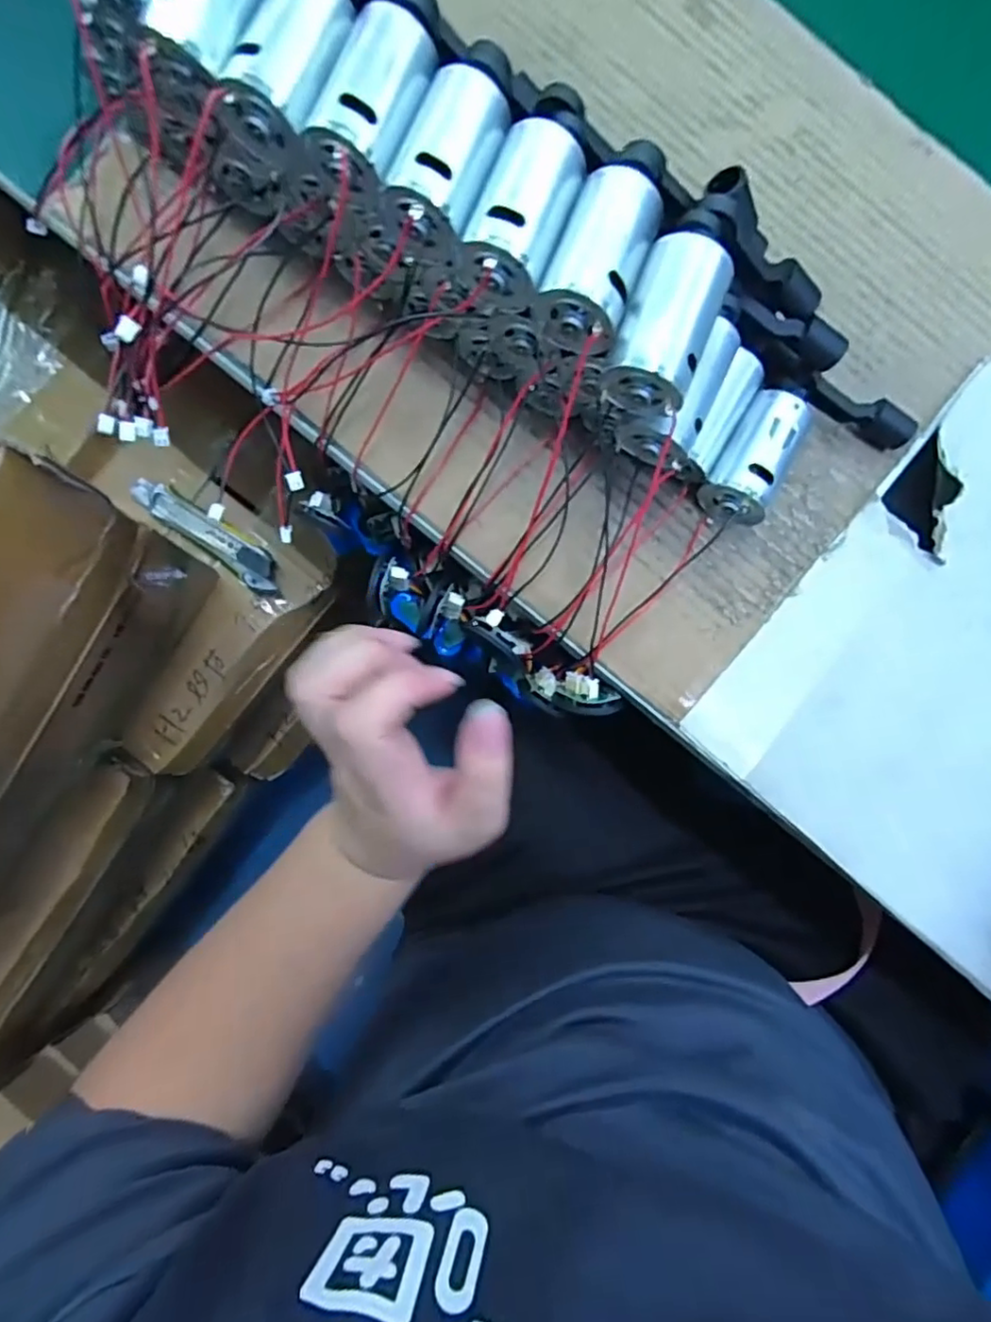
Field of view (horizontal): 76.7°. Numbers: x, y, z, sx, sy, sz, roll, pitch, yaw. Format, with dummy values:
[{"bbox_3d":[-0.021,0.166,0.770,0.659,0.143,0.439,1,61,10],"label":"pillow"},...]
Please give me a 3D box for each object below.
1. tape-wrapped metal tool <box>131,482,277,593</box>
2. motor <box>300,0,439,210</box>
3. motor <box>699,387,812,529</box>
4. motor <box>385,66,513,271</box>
[{"bbox_3d":[-0.256,-0.112,0.560,0.143,0.018,0.036,33,83,-2],"label":"tape-wrapped metal tool"},{"bbox_3d":[-0.048,-0.219,0.247,0.033,0.032,0.065,24,84,-3],"label":"motor"},{"bbox_3d":[0.131,-0.103,0.320,0.031,0.034,0.062,31,85,-3],"label":"motor"},{"bbox_3d":[-0.019,-0.196,0.250,0.035,0.030,0.066,19,84,-3],"label":"motor"}]

